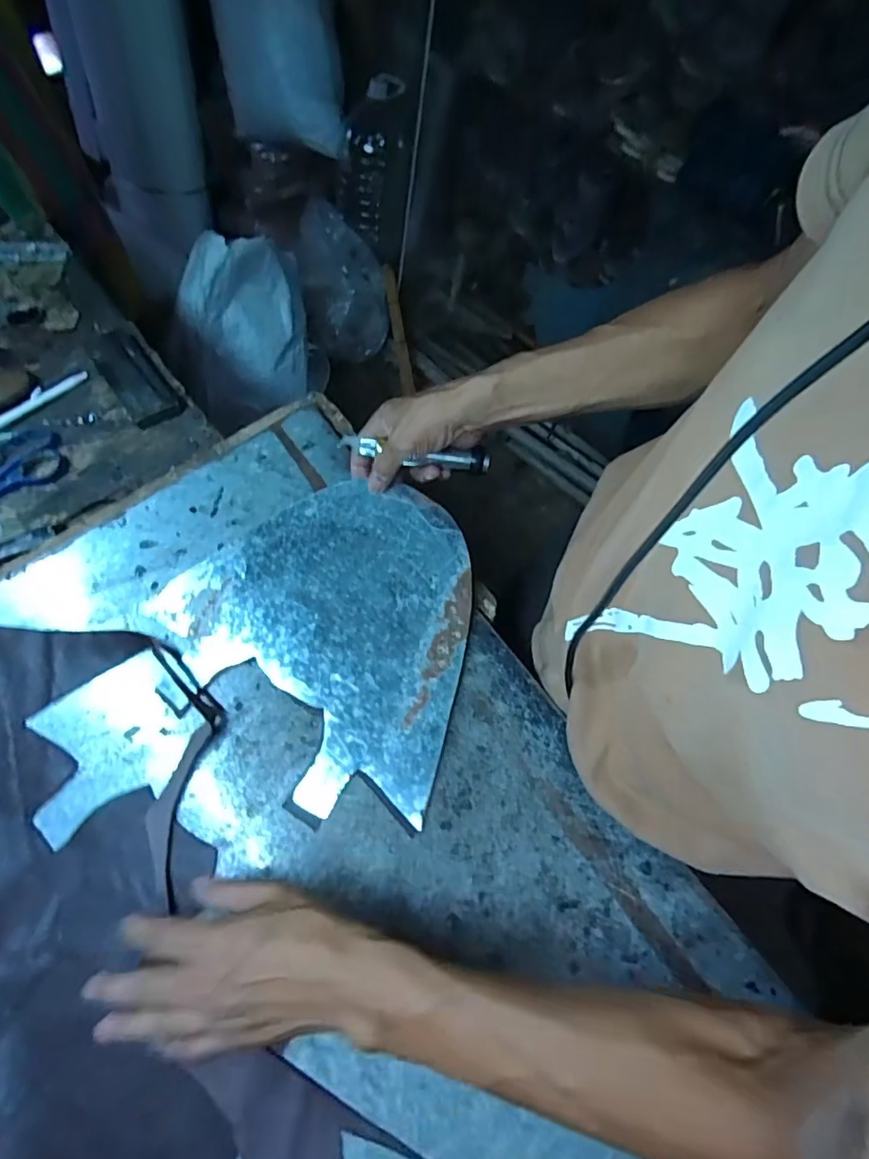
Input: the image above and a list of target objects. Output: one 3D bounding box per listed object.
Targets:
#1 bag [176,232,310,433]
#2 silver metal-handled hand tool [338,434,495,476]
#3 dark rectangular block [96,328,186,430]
[{"bbox_3d":[-0.413,-0.538,1.216,0.253,0.326,0.259,0,64,-5],"label":"bag"},{"bbox_3d":[-0.019,-0.118,0.524,0.142,0.022,0.014,8,63,1],"label":"silver metal-handled hand tool"},{"bbox_3d":[-0.347,-0.236,0.650,0.057,0.014,0.152,-33,71,-19],"label":"dark rectangular block"}]

